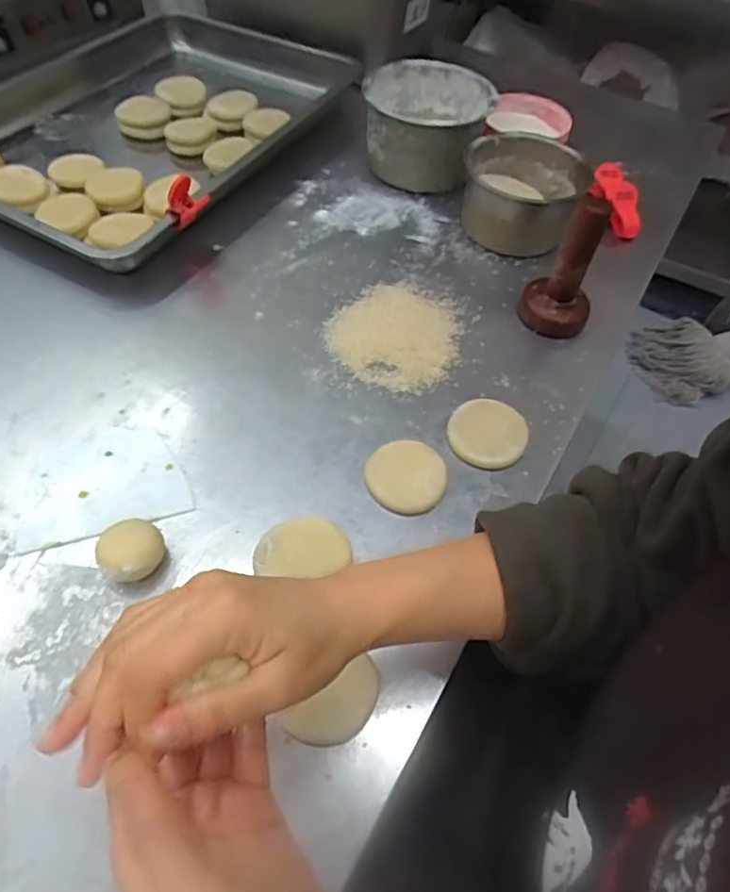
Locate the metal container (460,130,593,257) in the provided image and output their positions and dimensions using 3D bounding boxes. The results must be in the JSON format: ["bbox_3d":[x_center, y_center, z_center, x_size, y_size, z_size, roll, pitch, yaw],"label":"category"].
[{"bbox_3d":[0.173,-0.282,0.661,0.120,0.068,0.149,21,57,11],"label":"metal container"}]

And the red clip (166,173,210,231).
[{"bbox_3d":[-0.173,-0.239,0.591,0.030,0.043,0.030,2,55,-2],"label":"red clip"}]

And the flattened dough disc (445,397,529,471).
[{"bbox_3d":[0.104,-0.011,0.511,0.064,0.010,0.067,2,55,-2],"label":"flattened dough disc"}]

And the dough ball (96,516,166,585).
[{"bbox_3d":[-0.167,0.075,0.428,0.045,0.026,0.045,2,55,-2],"label":"dough ball"}]

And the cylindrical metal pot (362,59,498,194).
[{"bbox_3d":[0.068,-0.381,0.721,0.141,0.089,0.142,2,55,-2],"label":"cylindrical metal pot"}]

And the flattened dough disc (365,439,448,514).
[{"bbox_3d":[0.033,0.022,0.478,0.062,0.011,0.063,2,55,-2],"label":"flattened dough disc"}]

